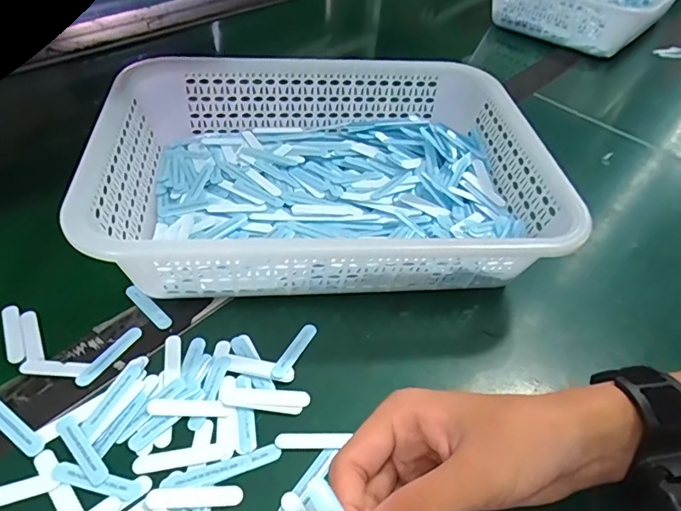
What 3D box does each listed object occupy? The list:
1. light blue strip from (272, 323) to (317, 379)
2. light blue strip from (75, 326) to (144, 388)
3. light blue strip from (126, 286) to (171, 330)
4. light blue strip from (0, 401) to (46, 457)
[{"bbox_3d":[-0.032,0.066,0.335,0.011,0.004,0.049,24,48,15],"label":"light blue strip"},{"bbox_3d":[-0.155,0.067,0.320,0.011,0.004,0.050,26,49,17],"label":"light blue strip"},{"bbox_3d":[-0.141,0.037,0.349,0.048,0.004,0.010,35,52,24],"label":"light blue strip"},{"bbox_3d":[-0.195,0.100,0.282,0.051,0.004,0.011,29,50,19],"label":"light blue strip"}]

